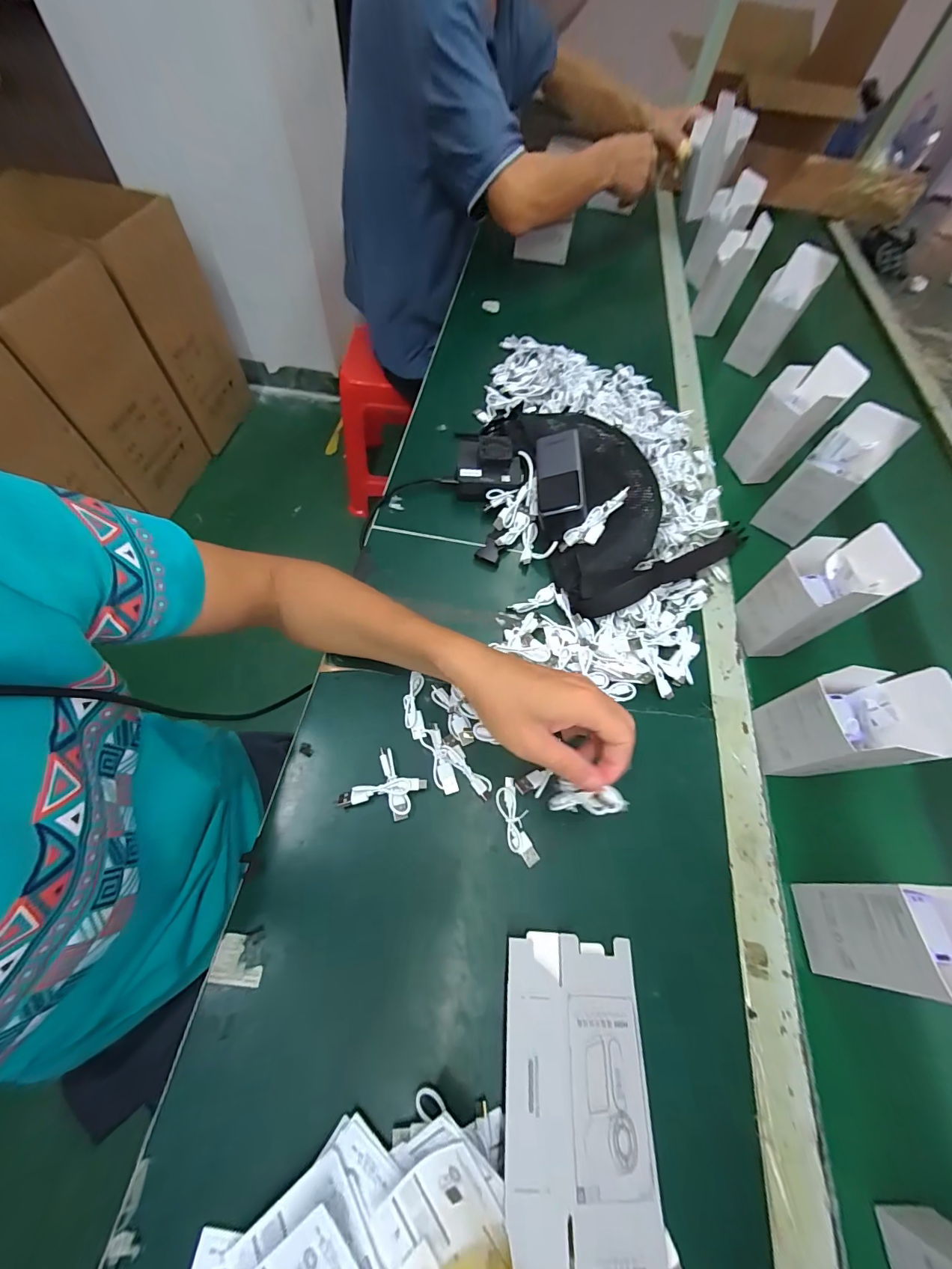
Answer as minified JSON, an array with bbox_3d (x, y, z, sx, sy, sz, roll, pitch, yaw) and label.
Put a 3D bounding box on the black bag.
[{"bbox_3d":[0.156,-0.194,0.526,0.250,0.056,0.321,-25,67,-15],"label":"black bag"}]

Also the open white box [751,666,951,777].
[{"bbox_3d":[0.313,0.078,0.357,0.049,0.145,0.070,4,62,-1],"label":"open white box"}]

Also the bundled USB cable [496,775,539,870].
[{"bbox_3d":[0.035,0.166,0.372,0.022,0.005,0.073,-13,64,-10],"label":"bundled USB cable"}]

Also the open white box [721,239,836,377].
[{"bbox_3d":[0.487,-0.521,0.680,0.070,0.152,0.047,39,67,16],"label":"open white box"}]

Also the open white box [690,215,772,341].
[{"bbox_3d":[0.438,-0.618,0.732,0.069,0.151,0.053,19,63,7],"label":"open white box"}]

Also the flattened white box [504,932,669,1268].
[{"bbox_3d":[0.069,0.315,0.275,0.099,0.007,0.186,9,53,-7],"label":"flattened white box"}]

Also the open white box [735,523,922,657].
[{"bbox_3d":[0.336,-0.040,0.420,0.057,0.139,0.076,3,63,-2],"label":"open white box"}]

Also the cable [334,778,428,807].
[{"bbox_3d":[-0.082,0.136,0.363,0.075,0.008,0.013,-9,64,-8],"label":"cable"}]

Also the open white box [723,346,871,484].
[{"bbox_3d":[0.409,-0.284,0.554,0.046,0.165,0.082,-19,63,-37],"label":"open white box"}]

